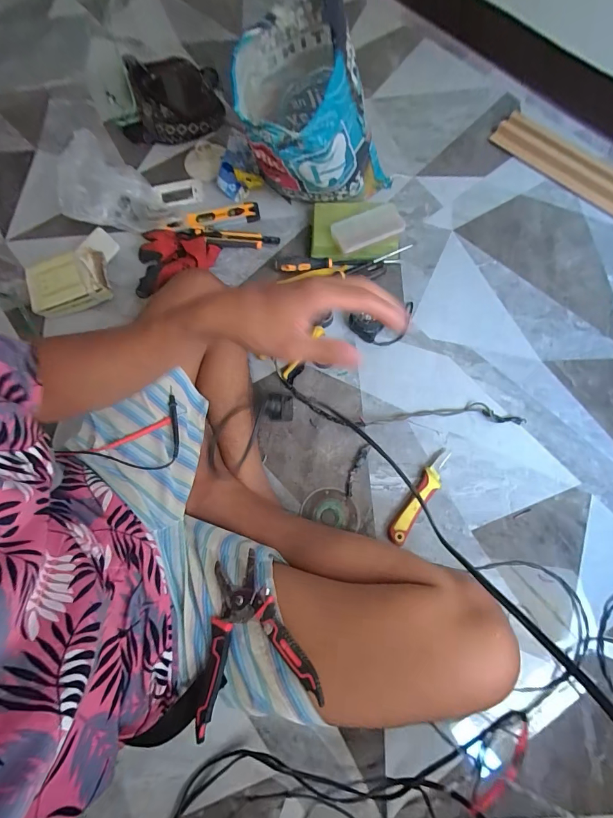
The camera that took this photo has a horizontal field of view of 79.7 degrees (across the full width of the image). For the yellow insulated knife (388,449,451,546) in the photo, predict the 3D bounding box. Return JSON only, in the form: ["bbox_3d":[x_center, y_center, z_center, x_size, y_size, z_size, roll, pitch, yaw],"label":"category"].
[{"bbox_3d":[0.181,0.135,0.575,0.030,0.021,0.171,33,76,12],"label":"yellow insulated knife"}]

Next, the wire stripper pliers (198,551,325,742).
[{"bbox_3d":[-0.066,0.236,0.388,0.125,0.022,0.148,-28,55,6],"label":"wire stripper pliers"}]

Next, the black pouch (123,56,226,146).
[{"bbox_3d":[-0.308,-0.727,0.854,0.223,0.049,0.240,-3,71,1],"label":"black pouch"}]

